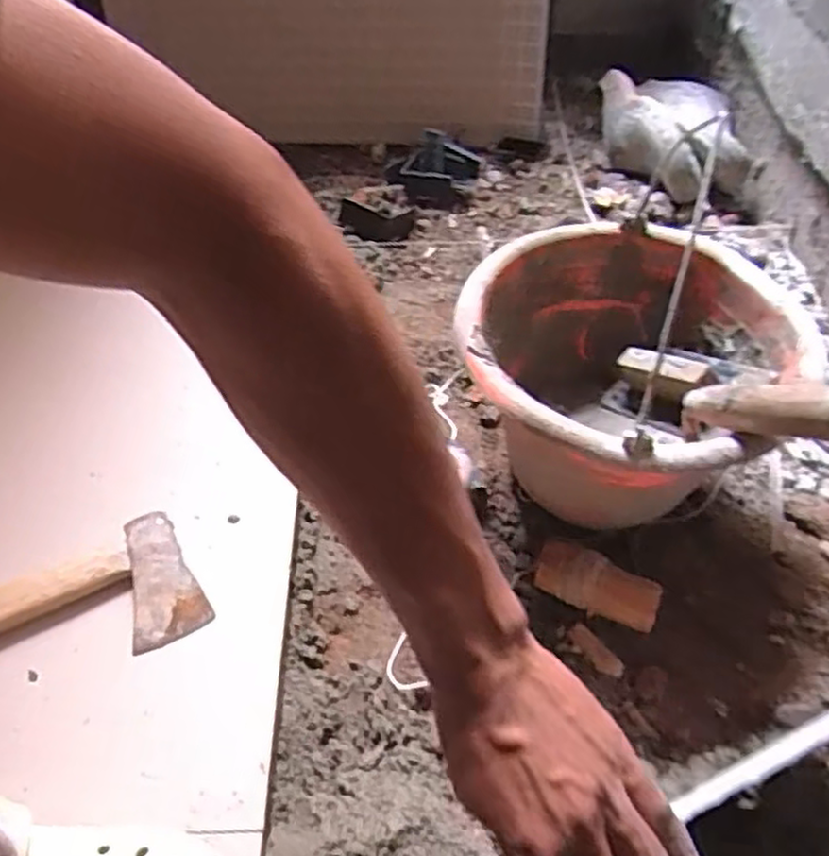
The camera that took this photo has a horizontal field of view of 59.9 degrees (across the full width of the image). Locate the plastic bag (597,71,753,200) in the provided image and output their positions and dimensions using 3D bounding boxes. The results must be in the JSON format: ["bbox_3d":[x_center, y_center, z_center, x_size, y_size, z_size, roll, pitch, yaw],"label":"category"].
[{"bbox_3d":[0.316,-0.372,0.905,0.096,0.119,0.232,-19,52,-15],"label":"plastic bag"}]

